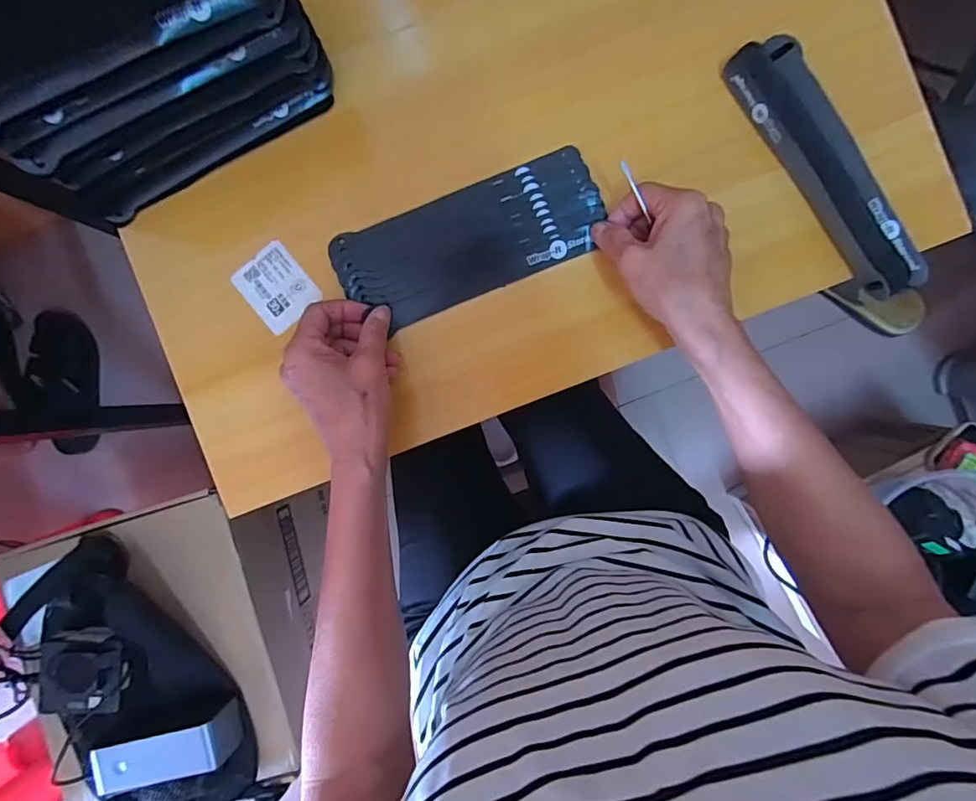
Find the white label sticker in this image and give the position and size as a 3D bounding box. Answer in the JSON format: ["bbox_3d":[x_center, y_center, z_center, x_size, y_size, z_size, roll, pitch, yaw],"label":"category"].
[{"bbox_3d":[-0.164,-0.087,0.383,0.047,0.004,0.059,-39,89,-3],"label":"white label sticker"}]

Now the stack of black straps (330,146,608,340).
[{"bbox_3d":[-0.014,-0.118,0.373,0.197,0.011,0.083,-20,90,3],"label":"stack of black straps"}]

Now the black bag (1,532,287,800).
[{"bbox_3d":[-0.368,0.308,0.516,0.164,0.064,0.324,-41,89,3],"label":"black bag"}]

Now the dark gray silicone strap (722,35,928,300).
[{"bbox_3d":[0.239,-0.165,0.349,0.041,0.024,0.199,-31,90,3],"label":"dark gray silicone strap"}]

